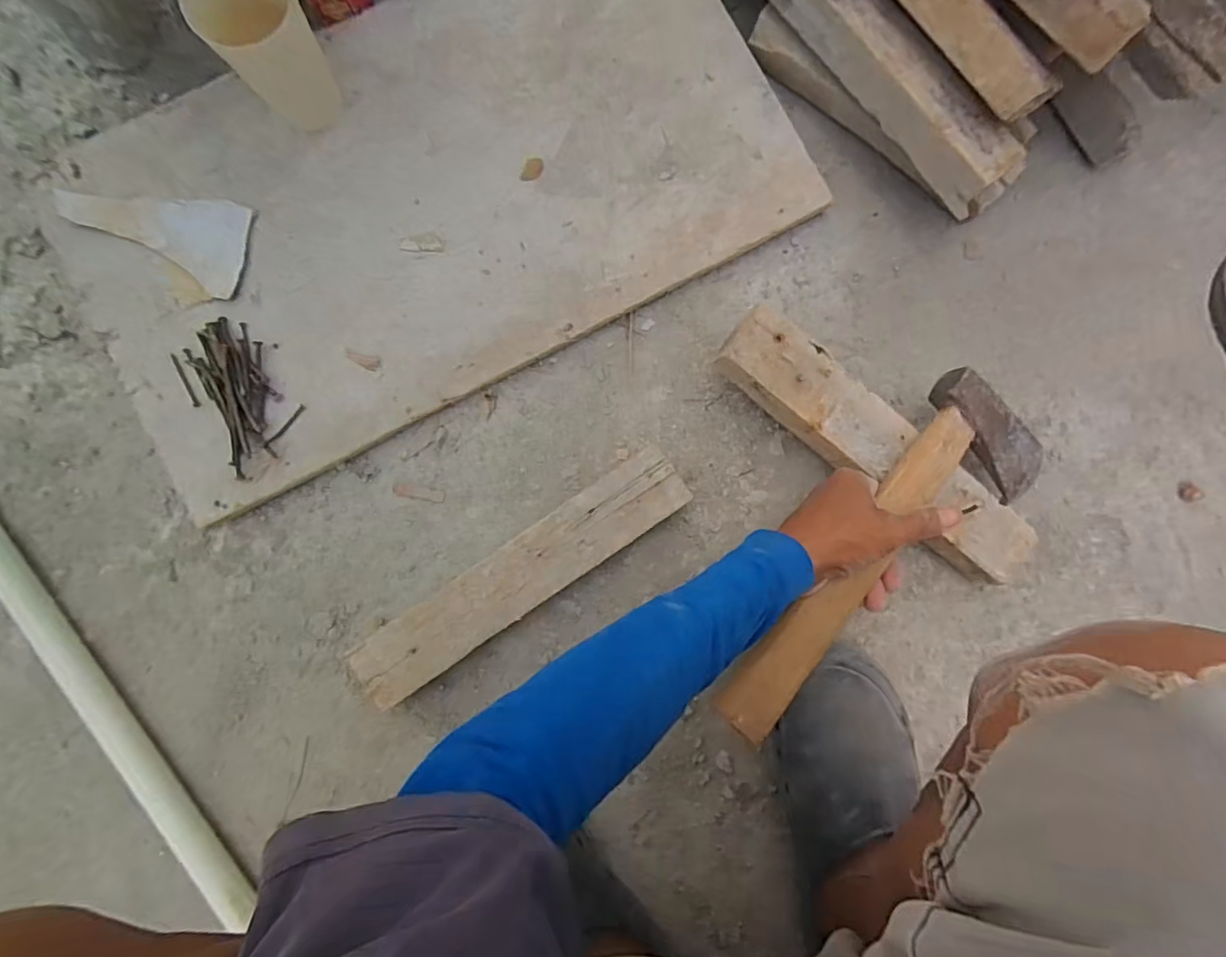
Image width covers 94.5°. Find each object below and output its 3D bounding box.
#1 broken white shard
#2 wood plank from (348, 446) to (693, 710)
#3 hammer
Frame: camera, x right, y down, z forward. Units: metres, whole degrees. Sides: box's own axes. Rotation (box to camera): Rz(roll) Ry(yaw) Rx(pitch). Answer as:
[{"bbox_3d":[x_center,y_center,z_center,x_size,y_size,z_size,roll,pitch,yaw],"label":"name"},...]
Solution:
[{"bbox_3d":[-0.402,-0.208,0.491,0.160,0.010,0.084,8,85,-2],"label":"broken white shard"},{"bbox_3d":[-0.076,0.080,0.477,0.300,0.046,0.059,-34,87,-3],"label":"wood plank"},{"bbox_3d":[0.208,0.059,0.425,0.108,0.032,0.337,44,77,1],"label":"hammer"}]

